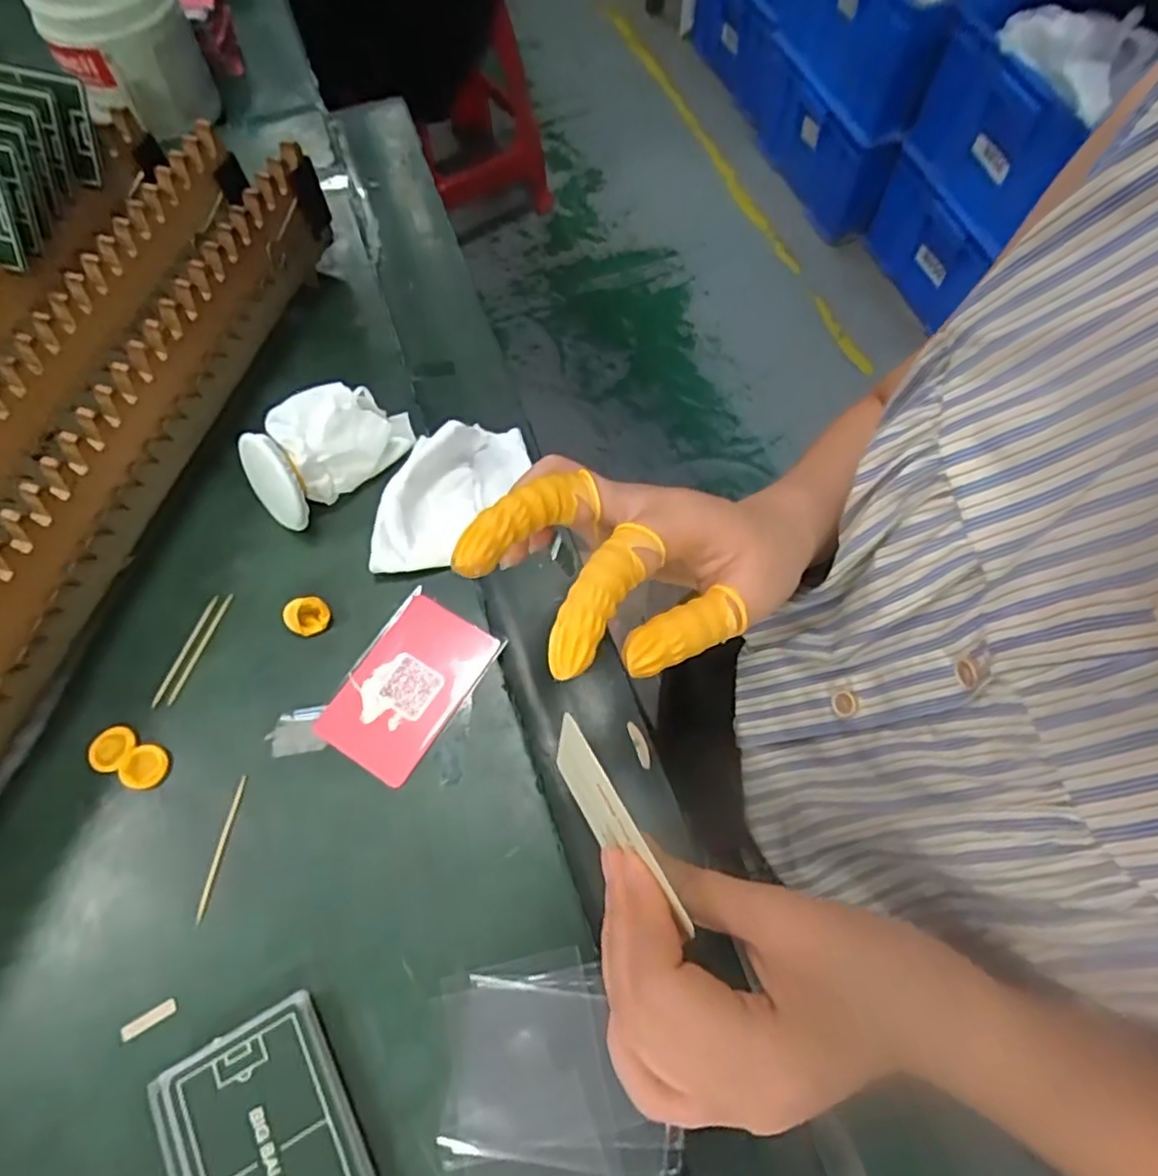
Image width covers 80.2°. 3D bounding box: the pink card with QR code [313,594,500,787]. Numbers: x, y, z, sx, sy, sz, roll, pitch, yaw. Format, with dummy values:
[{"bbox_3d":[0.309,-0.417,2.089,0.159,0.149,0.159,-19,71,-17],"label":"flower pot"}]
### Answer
[{"bbox_3d":[-0.086,0.048,0.344,0.053,0.004,0.086,30,69,12],"label":"pink card with QR code"}]

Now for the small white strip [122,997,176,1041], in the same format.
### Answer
[{"bbox_3d":[-0.180,0.180,0.286,0.022,0.004,0.006,-28,69,-13],"label":"small white strip"}]

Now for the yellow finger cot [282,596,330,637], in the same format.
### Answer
[{"bbox_3d":[-0.139,0.014,0.351,0.021,0.015,0.015,-41,72,-17],"label":"yellow finger cot"}]

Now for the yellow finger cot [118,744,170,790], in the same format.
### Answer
[{"bbox_3d":[-0.205,0.084,0.325,0.019,0.006,0.021,18,67,7],"label":"yellow finger cot"}]

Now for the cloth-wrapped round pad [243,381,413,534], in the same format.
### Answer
[{"bbox_3d":[-0.139,-0.080,0.376,0.051,0.044,0.093,40,71,15],"label":"cloth-wrapped round pad"}]

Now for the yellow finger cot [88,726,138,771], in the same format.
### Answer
[{"bbox_3d":[-0.225,0.076,0.330,0.020,0.004,0.021,38,71,15],"label":"yellow finger cot"}]

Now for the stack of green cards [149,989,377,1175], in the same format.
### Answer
[{"bbox_3d":[-0.120,0.215,0.261,0.068,0.012,0.088,-26,69,-12],"label":"stack of green cards"}]

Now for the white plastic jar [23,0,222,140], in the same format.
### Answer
[{"bbox_3d":[-0.335,-0.404,0.507,0.092,0.101,0.090,0,66,-1],"label":"white plastic jar"}]

